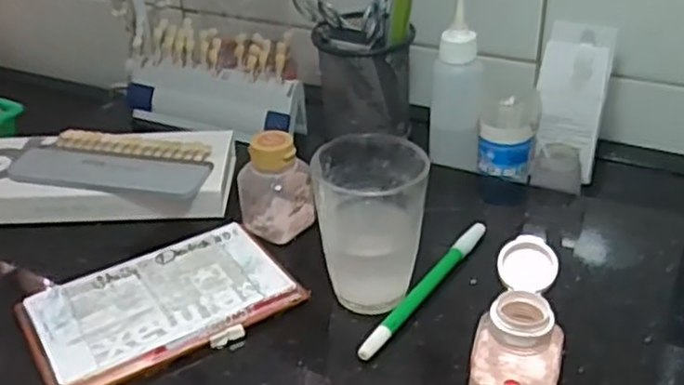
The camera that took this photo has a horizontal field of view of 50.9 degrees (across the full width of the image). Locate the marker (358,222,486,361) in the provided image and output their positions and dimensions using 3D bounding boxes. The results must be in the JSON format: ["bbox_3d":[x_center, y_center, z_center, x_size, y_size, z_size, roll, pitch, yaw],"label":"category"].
[{"bbox_3d":[0.054,0.059,0.452,0.010,0.014,0.145,19,37,31],"label":"marker"}]

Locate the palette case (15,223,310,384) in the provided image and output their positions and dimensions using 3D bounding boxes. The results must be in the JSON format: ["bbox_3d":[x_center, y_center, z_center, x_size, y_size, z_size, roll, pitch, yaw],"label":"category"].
[{"bbox_3d":[-0.113,0.065,0.441,0.150,0.009,0.096,-19,35,-26],"label":"palette case"}]

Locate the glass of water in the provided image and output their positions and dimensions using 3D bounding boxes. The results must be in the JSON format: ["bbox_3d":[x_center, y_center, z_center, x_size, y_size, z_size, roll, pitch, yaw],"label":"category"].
[{"bbox_3d":[0.017,0.022,0.439,0.067,0.095,0.061,1,31,5],"label":"glass of water"}]

